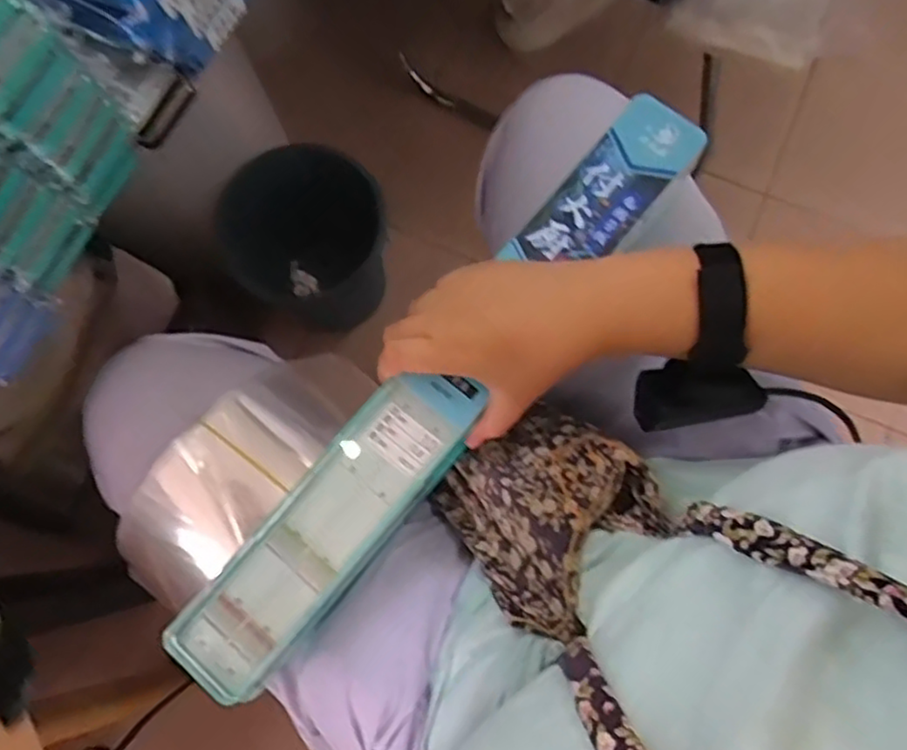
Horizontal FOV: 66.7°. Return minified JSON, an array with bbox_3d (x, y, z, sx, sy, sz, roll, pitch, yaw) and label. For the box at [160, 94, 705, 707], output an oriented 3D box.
[{"bbox_3d":[0.000,0.003,0.415,0.062,0.020,0.435,40,84,9],"label":"box"}]

